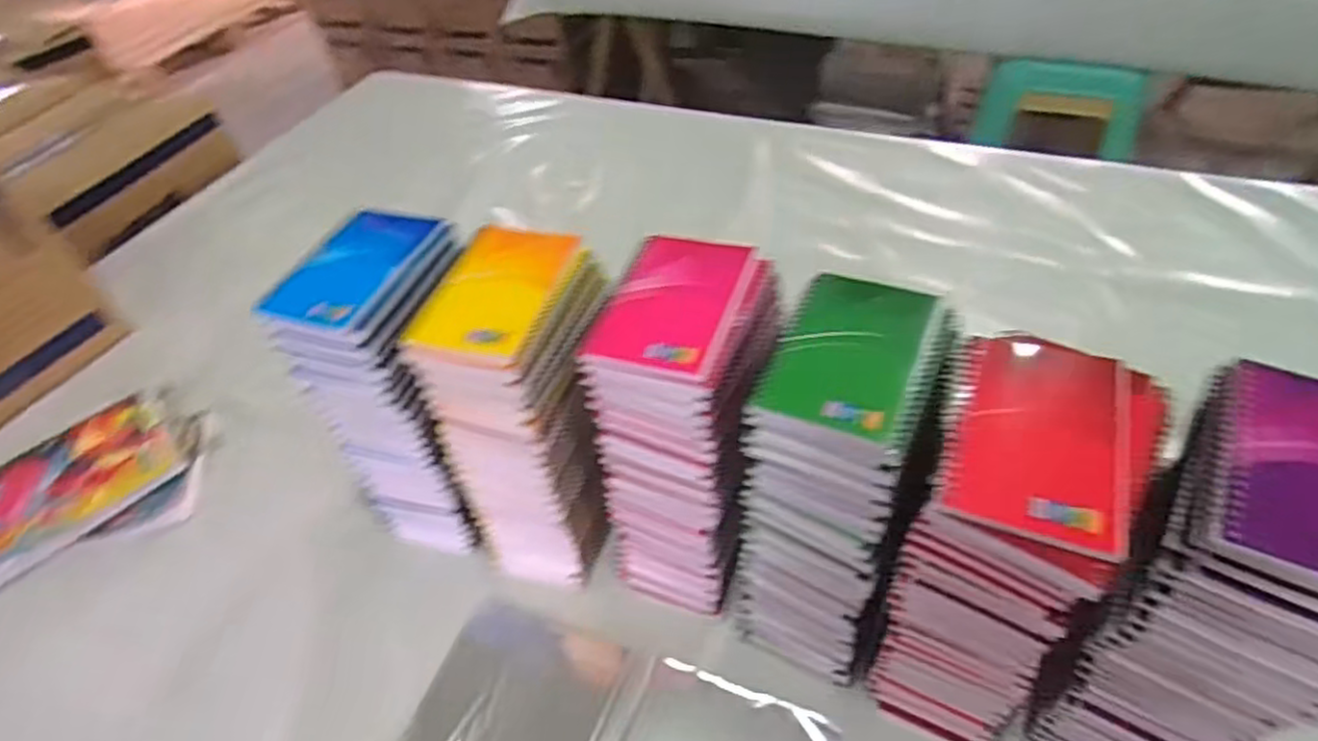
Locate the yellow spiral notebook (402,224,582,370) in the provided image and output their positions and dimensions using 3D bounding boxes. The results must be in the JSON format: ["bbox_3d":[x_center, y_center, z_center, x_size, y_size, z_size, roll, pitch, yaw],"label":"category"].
[{"bbox_3d":[-0.113,-0.058,0.506,0.085,0.012,0.127,11,49,16],"label":"yellow spiral notebook"}]

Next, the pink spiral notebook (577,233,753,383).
[{"bbox_3d":[0.010,-0.046,0.487,0.086,0.011,0.124,11,49,16],"label":"pink spiral notebook"}]

